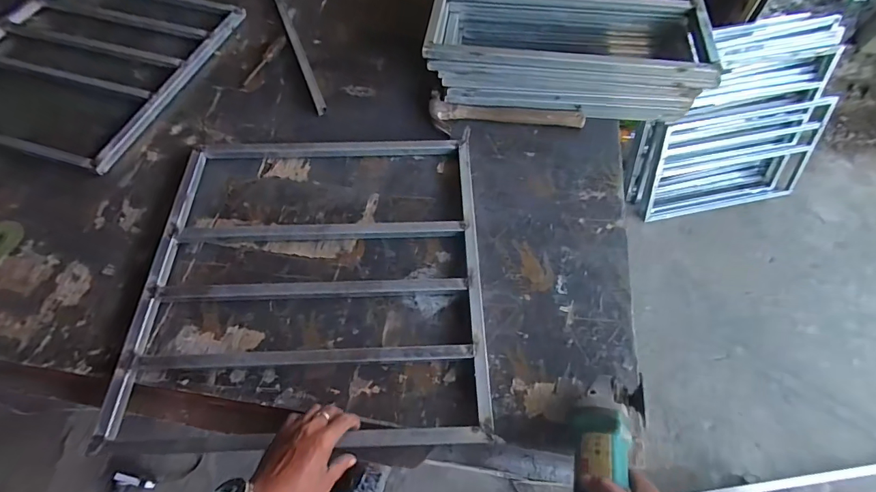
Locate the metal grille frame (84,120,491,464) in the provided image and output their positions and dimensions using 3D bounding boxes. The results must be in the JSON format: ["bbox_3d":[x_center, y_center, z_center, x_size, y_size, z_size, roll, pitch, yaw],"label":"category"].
[{"bbox_3d":[-0.203,0.028,0.704,0.539,0.034,0.578,-2,61,-1],"label":"metal grille frame"}]

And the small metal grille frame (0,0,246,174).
[{"bbox_3d":[-0.844,-0.445,0.953,0.582,0.048,0.570,14,63,10],"label":"small metal grille frame"}]

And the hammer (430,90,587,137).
[{"bbox_3d":[0.144,-0.273,0.879,0.321,0.033,0.108,4,61,2],"label":"hammer"}]

